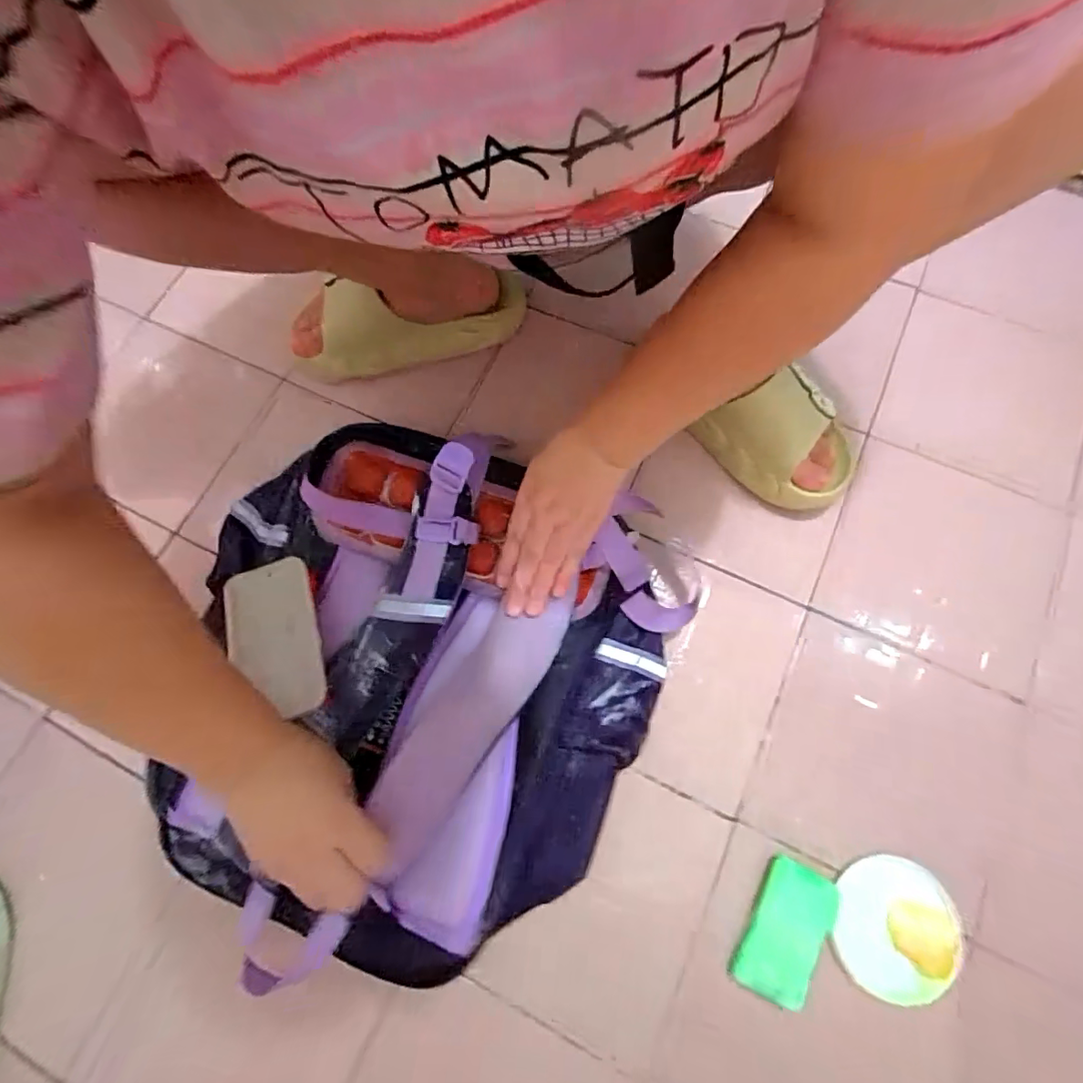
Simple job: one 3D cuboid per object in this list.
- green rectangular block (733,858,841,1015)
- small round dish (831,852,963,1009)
[{"bbox_3d":[0.197,0.312,0.409,0.057,0.021,0.097,30,75,6],"label":"green rectangular block"},{"bbox_3d":[0.286,0.312,0.414,0.094,0.009,0.099,1,74,-2],"label":"small round dish"}]

